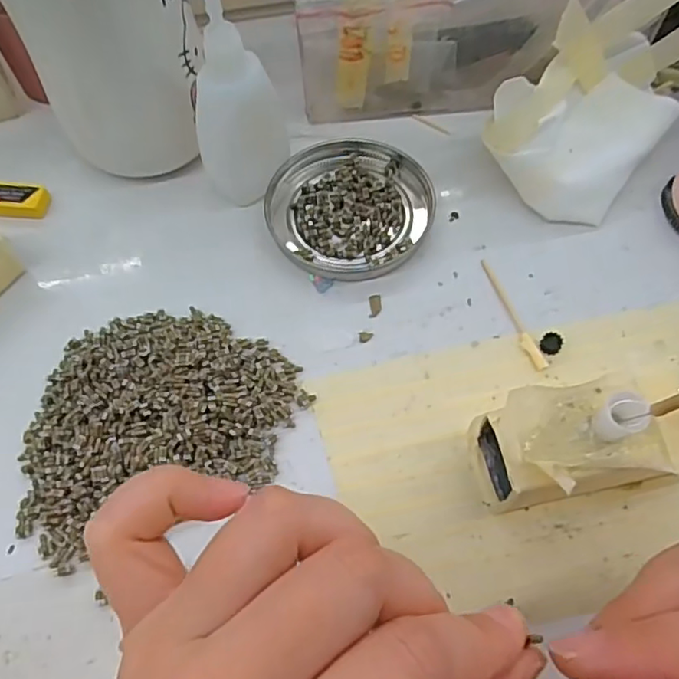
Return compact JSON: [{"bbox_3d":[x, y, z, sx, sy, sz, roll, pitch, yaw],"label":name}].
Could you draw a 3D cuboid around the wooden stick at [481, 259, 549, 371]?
[{"bbox_3d":[0.075,-0.012,0.265,0.006,0.004,0.059,-19,64,-8],"label":"wooden stick"}]

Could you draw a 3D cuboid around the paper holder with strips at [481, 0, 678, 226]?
[{"bbox_3d":[0.120,-0.114,0.281,0.067,0.064,0.104,36,70,18],"label":"paper holder with strips"}]

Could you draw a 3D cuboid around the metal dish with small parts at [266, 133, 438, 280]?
[{"bbox_3d":[0.005,-0.066,0.292,0.077,0.008,0.081,-1,63,1],"label":"metal dish with small parts"}]

